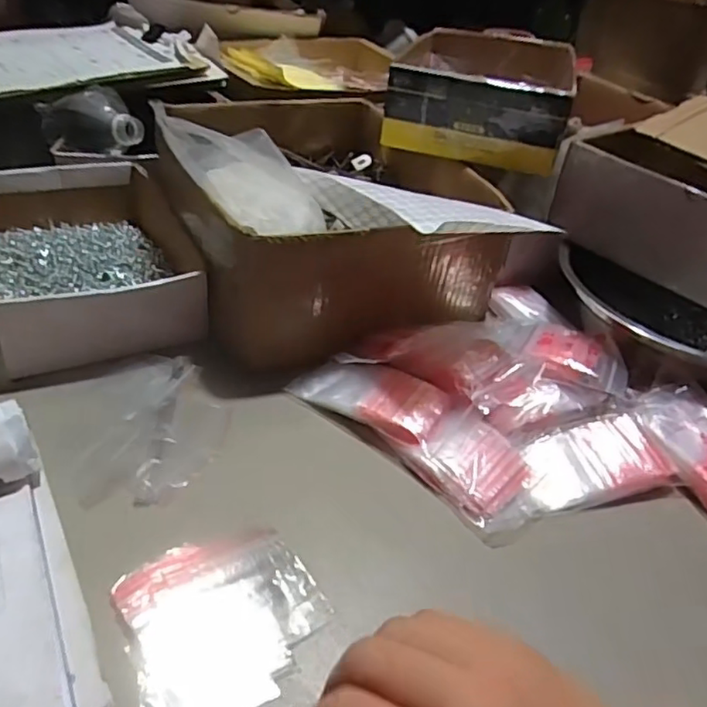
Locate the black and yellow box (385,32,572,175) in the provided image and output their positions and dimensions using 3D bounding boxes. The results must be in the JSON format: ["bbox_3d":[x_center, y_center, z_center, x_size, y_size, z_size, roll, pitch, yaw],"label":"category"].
[{"bbox_3d":[0.142,-0.289,0.665,0.183,0.065,0.269,11,37,5],"label":"black and yellow box"}]

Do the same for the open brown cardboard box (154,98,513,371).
[{"bbox_3d":[-0.022,-0.142,0.577,0.255,0.131,0.378,-6,39,-17],"label":"open brown cardboard box"}]

